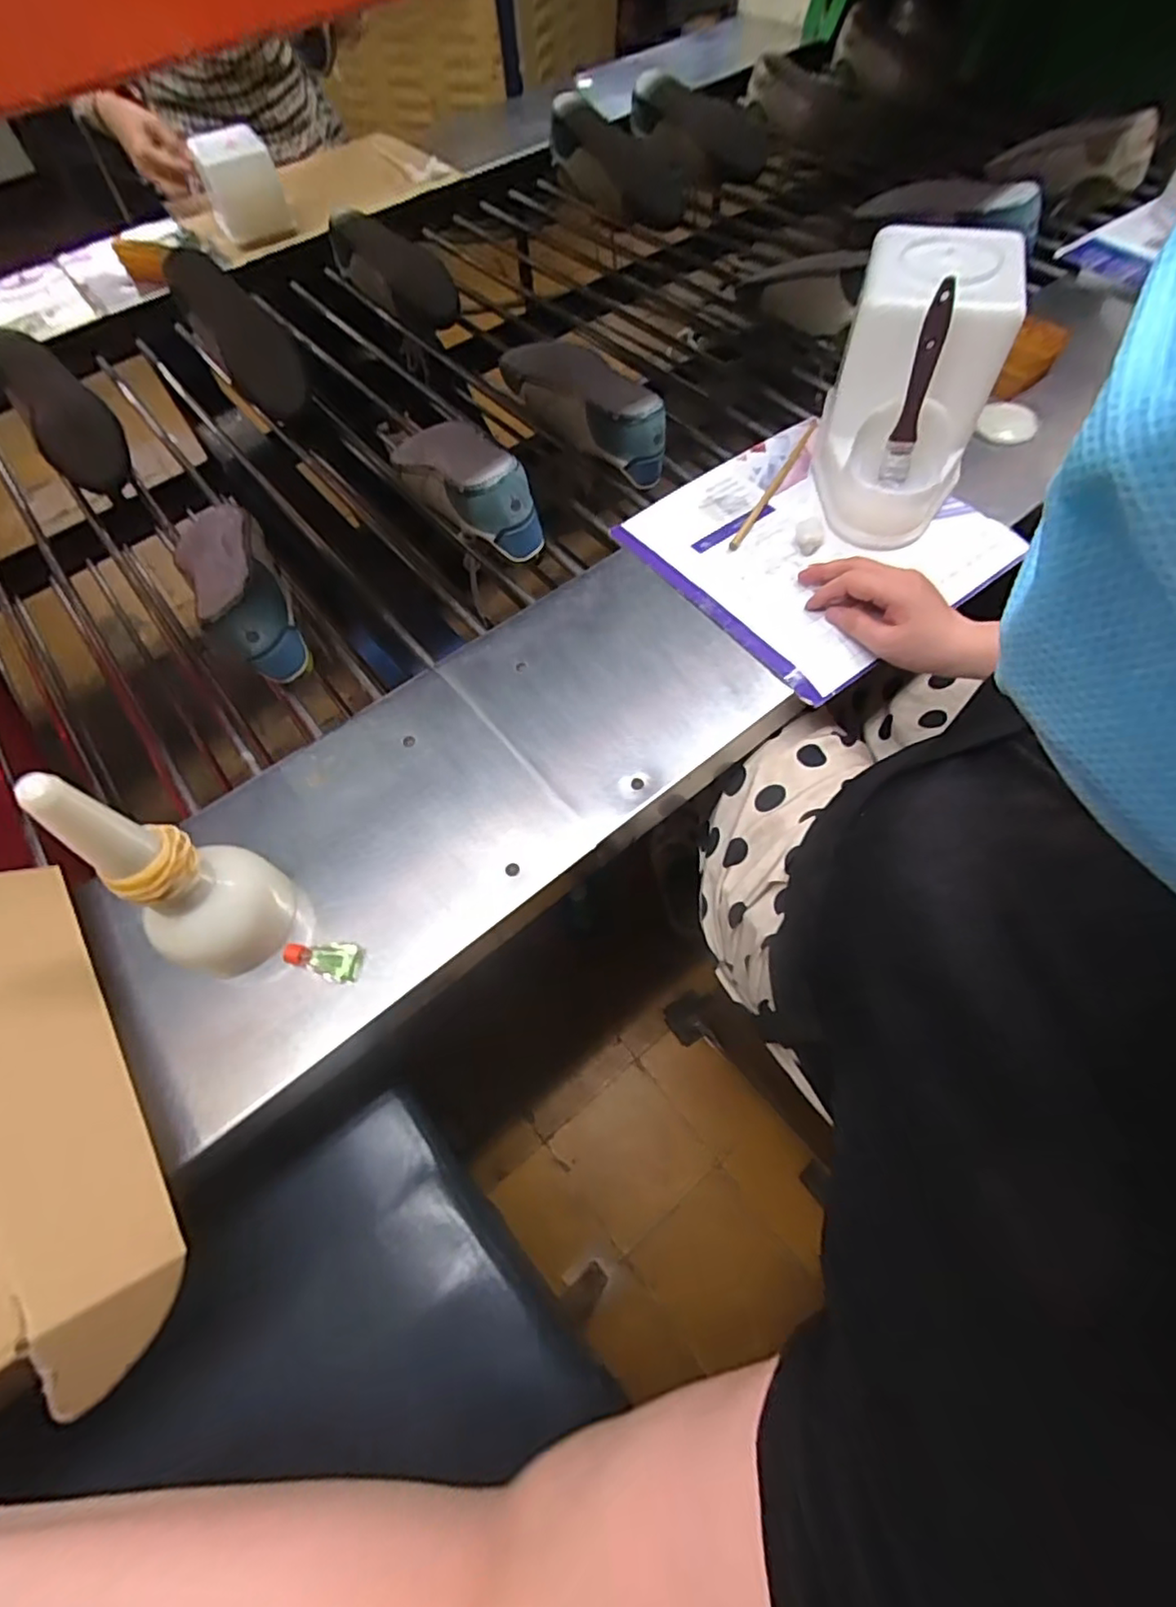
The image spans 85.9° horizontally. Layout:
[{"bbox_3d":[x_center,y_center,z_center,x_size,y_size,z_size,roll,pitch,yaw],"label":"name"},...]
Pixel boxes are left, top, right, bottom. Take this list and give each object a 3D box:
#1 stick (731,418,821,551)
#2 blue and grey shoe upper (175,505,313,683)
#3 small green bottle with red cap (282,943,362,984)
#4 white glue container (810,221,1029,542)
[{"bbox_3d":[0.202,-0.345,0.670,0.009,0.007,0.240,26,66,15],"label":"stick"},{"bbox_3d":[-0.350,-0.224,0.624,0.077,0.079,0.223,-32,65,-13],"label":"blue and grey shoe upper"},{"bbox_3d":[-0.191,0.115,0.456,0.053,0.017,0.026,0,62,3],"label":"small green bottle with red cap"},{"bbox_3d":[0.304,-0.392,0.599,0.130,0.163,0.229,19,65,12],"label":"white glue container"}]

